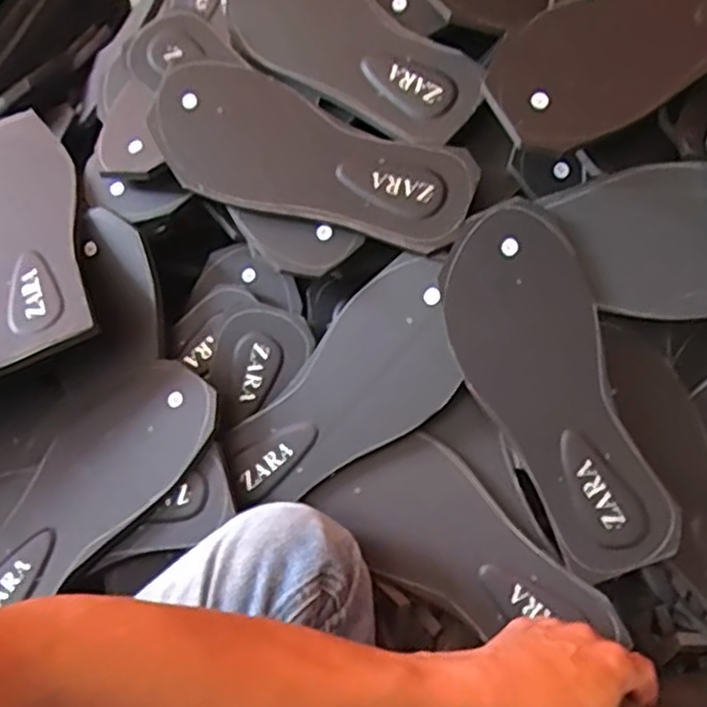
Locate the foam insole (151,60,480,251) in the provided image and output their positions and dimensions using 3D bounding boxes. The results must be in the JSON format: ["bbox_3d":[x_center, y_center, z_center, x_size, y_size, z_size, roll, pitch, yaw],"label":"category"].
[{"bbox_3d":[-0.033,-0.141,0.516,0.241,0.020,0.099,20,87,10],"label":"foam insole"}]

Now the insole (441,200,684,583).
[{"bbox_3d":[0.131,0.025,0.477,0.095,0.016,0.245,-21,84,10],"label":"insole"}]

